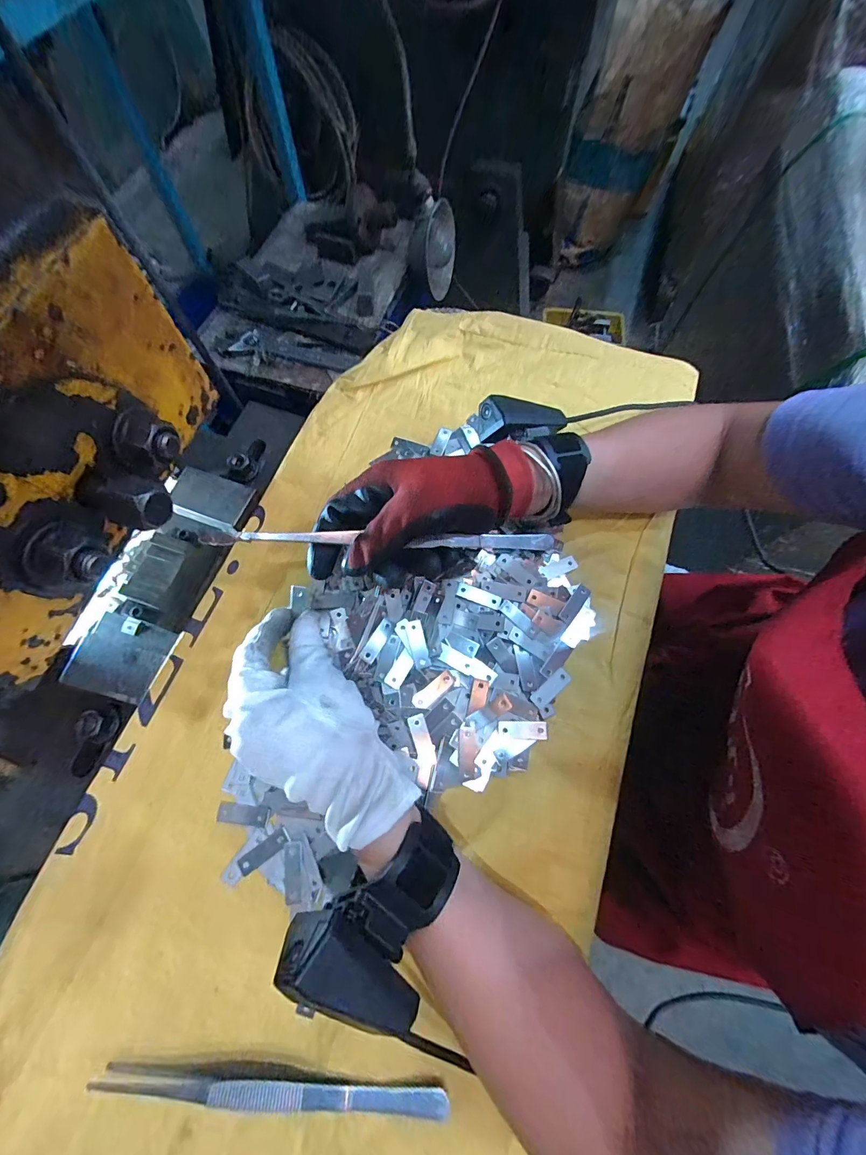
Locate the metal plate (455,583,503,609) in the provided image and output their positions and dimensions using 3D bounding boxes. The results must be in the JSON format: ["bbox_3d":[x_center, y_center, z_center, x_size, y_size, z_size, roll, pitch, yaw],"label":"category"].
[{"bbox_3d":[0.037,0.015,0.329,0.035,0.004,0.012,19,71,7],"label":"metal plate"}]

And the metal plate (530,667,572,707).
[{"bbox_3d":[0.088,0.081,0.309,0.035,0.004,0.012,-38,74,-13],"label":"metal plate"}]

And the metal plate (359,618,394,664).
[{"bbox_3d":[-0.042,0.047,0.314,0.012,0.004,0.034,29,72,11],"label":"metal plate"}]

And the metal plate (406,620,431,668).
[{"bbox_3d":[-0.011,0.049,0.312,0.012,0.004,0.036,-14,70,-5],"label":"metal plate"}]

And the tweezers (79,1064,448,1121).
[{"bbox_3d":[-0.087,0.281,0.227,0.189,0.014,0.012,4,70,2],"label":"tweezers"}]

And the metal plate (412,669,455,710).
[{"bbox_3d":[0.001,0.082,0.304,0.034,0.004,0.013,-39,74,-13],"label":"metal plate"}]

